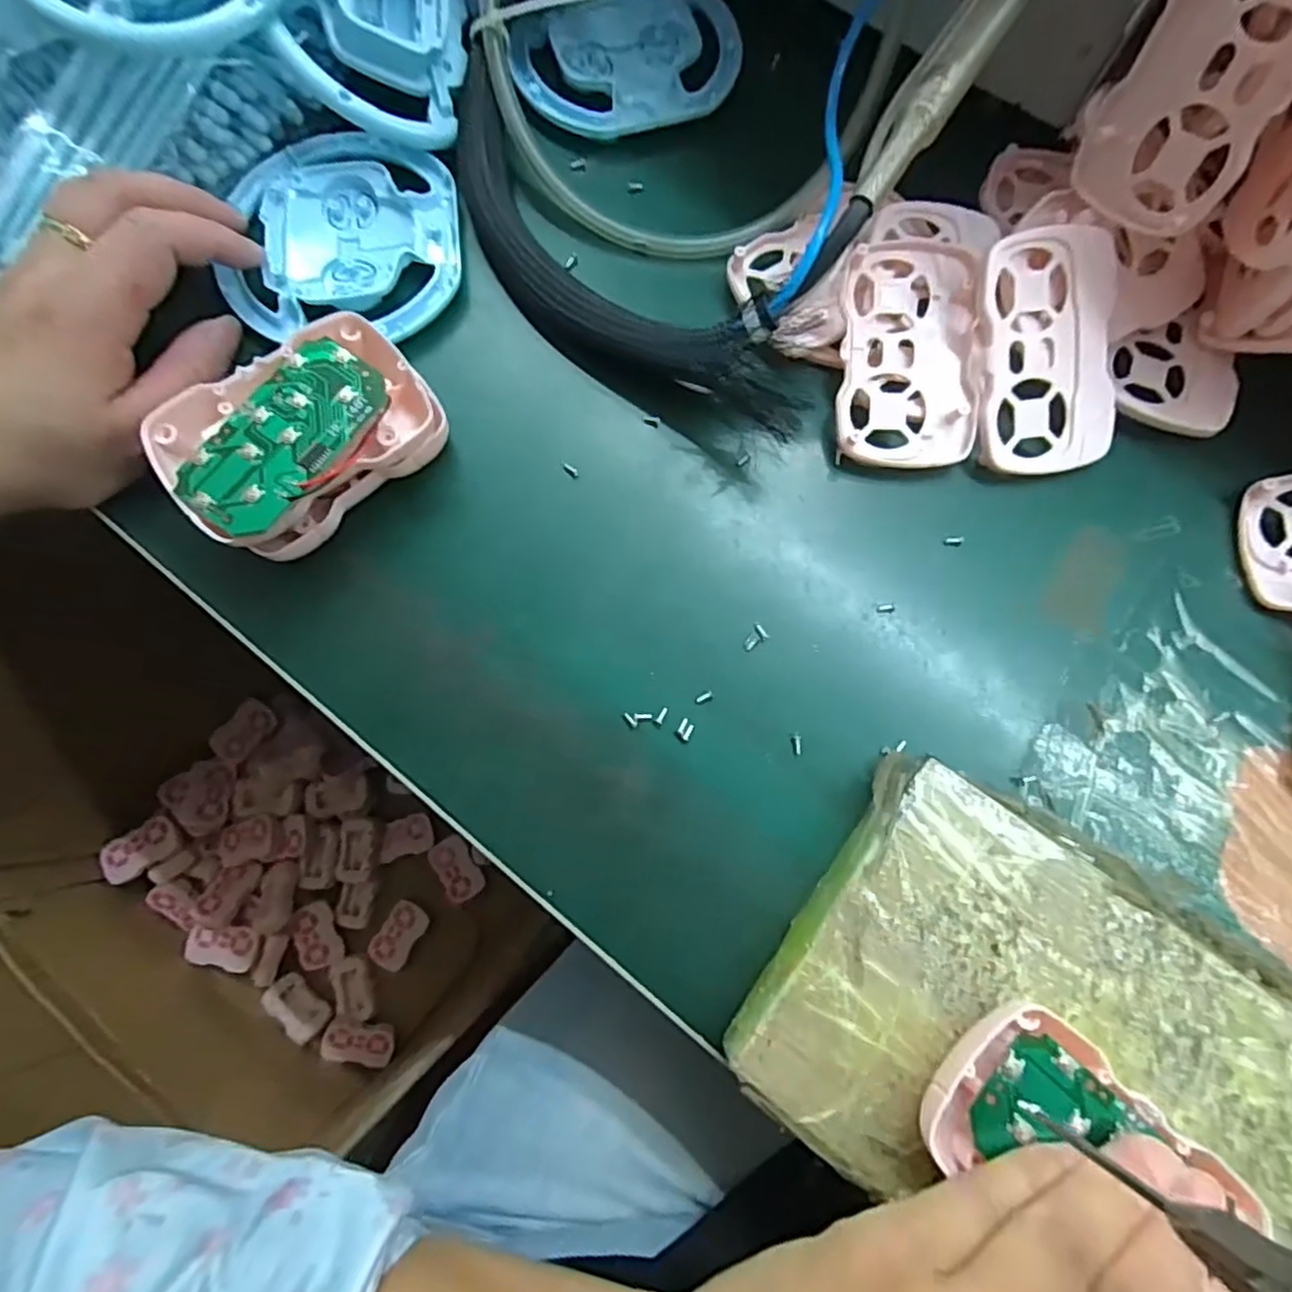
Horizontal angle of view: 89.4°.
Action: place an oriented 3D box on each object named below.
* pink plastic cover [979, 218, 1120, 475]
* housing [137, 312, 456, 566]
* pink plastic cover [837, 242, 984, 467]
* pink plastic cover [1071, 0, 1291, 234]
[{"bbox_3d":[0.156,-0.114,0.253,0.054,0.004,0.088,-6,102,-3],"label":"pink plastic cover"},{"bbox_3d":[-0.124,-0.076,0.242,0.089,0.040,0.057,-44,83,-9],"label":"housing"},{"bbox_3d":[0.105,-0.118,0.261,0.054,0.027,0.087,3,78,-1],"label":"pink plastic cover"},{"bbox_3d":[0.178,-0.185,0.208,0.014,0.087,0.055,-25,63,-25],"label":"pink plastic cover"}]

